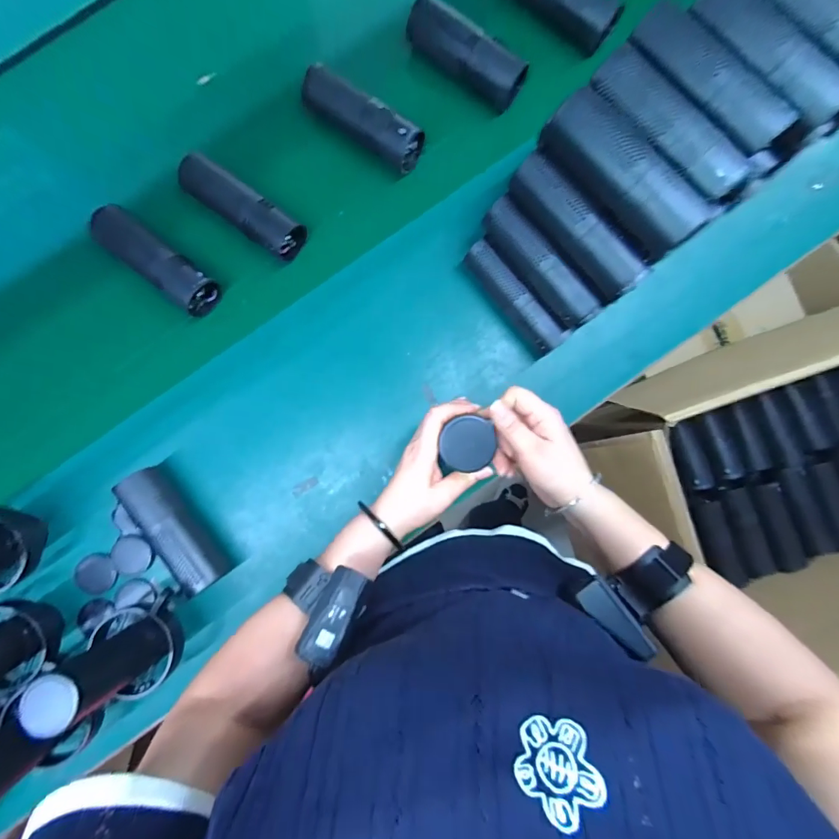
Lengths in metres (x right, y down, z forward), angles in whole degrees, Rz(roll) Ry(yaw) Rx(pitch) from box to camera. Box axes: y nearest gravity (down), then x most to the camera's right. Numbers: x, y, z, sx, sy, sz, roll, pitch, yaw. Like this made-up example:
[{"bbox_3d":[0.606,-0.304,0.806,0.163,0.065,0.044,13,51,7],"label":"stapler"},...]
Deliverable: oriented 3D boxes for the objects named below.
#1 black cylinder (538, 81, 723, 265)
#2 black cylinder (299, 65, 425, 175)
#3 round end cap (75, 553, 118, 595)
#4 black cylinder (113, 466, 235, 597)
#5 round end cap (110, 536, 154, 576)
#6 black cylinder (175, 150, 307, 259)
[{"bbox_3d":[0.184,-0.227,0.386,0.047,0.051,0.172,-42,89,-3],"label":"black cylinder"},{"bbox_3d":[-0.077,-0.388,0.537,0.171,0.054,0.058,31,87,0],"label":"black cylinder"},{"bbox_3d":[-0.415,0.198,0.535,0.054,0.010,0.049,-37,89,-3],"label":"round end cap"},{"bbox_3d":[-0.305,0.136,0.513,0.050,0.054,0.165,-37,89,-3],"label":"black cylinder"},{"bbox_3d":[-0.369,0.174,0.531,0.047,0.007,0.048,0,87,-1],"label":"round end cap"},{"bbox_3d":[-0.232,-0.272,0.547,0.165,0.065,0.057,34,87,0],"label":"black cylinder"}]

